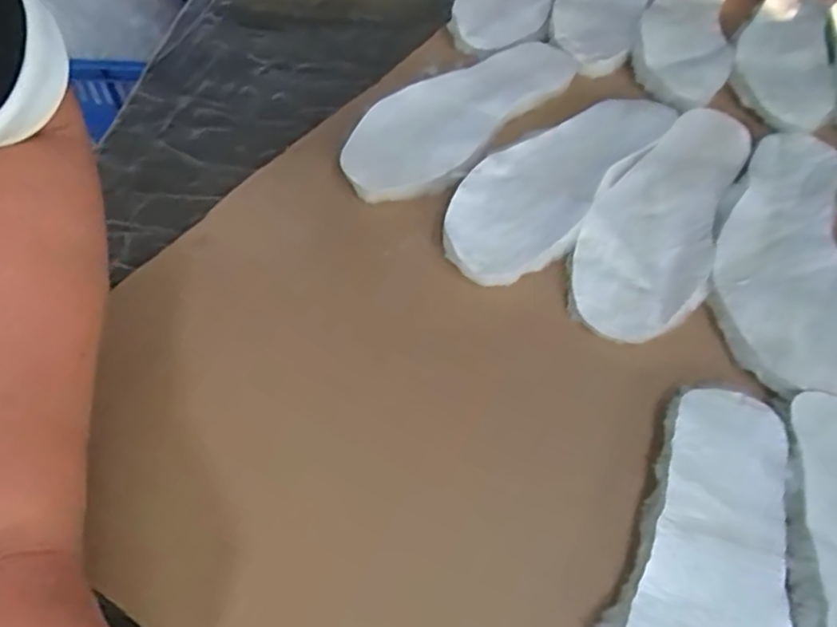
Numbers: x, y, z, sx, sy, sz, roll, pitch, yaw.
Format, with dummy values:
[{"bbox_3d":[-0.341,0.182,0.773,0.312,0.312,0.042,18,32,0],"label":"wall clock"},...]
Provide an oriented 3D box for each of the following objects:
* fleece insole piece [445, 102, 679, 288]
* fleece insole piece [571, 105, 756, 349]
[{"bbox_3d":[0.109,-0.113,0.467,0.087,0.011,0.254,35,58,22],"label":"fleece insole piece"},{"bbox_3d":[0.179,-0.080,0.455,0.086,0.016,0.248,23,55,15],"label":"fleece insole piece"}]

